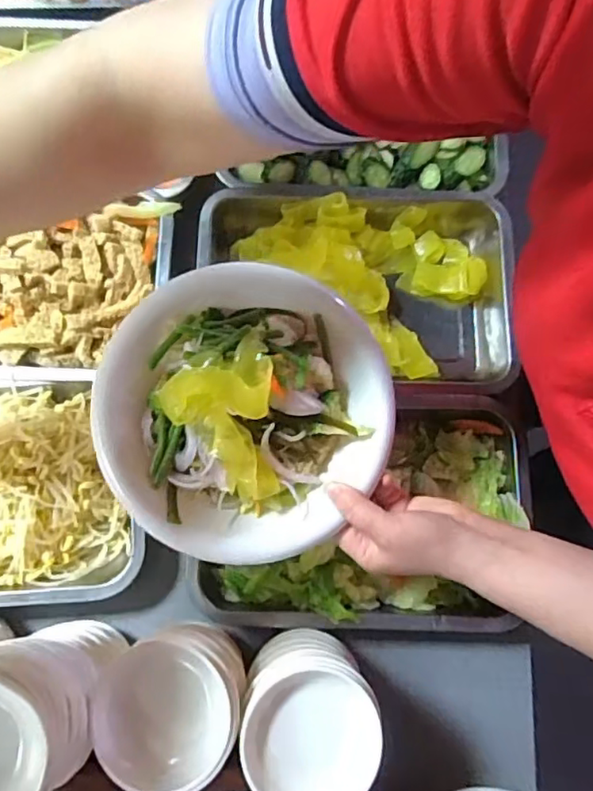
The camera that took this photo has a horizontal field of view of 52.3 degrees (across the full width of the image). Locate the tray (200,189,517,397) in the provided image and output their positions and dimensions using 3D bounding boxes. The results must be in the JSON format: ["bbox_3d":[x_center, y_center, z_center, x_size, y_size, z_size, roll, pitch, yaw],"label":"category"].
[{"bbox_3d":[0.059,-0.111,0.605,0.316,0.060,0.199,8,75,3],"label":"tray"}]

